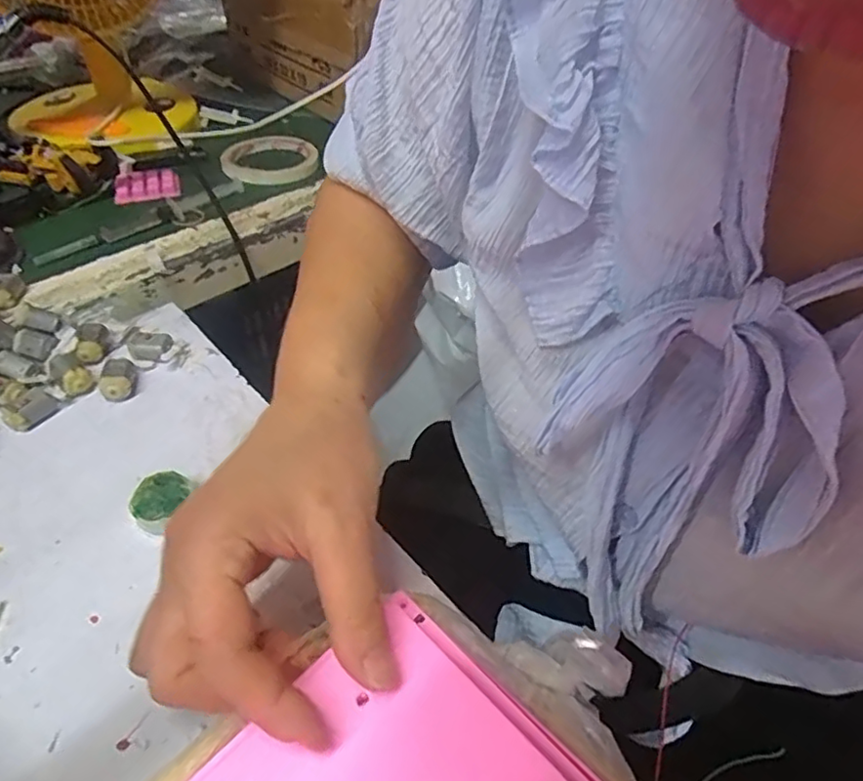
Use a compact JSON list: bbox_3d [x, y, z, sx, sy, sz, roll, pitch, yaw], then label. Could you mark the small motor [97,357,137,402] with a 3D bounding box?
[{"bbox_3d":[-0.208,-0.007,0.401,0.023,0.018,0.024,-23,50,-23],"label":"small motor"}]

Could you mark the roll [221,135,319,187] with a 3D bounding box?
[{"bbox_3d":[-0.170,-0.242,0.637,0.098,0.012,0.099,1,45,-1],"label":"roll"}]

